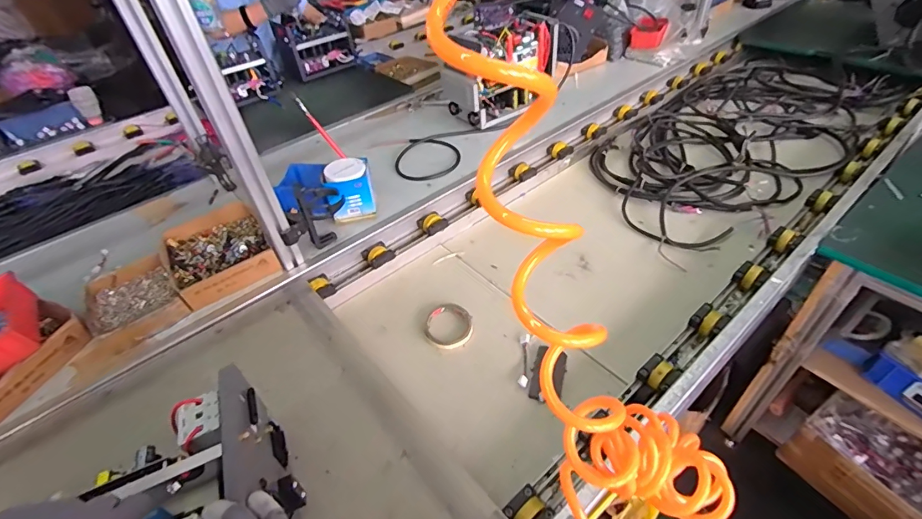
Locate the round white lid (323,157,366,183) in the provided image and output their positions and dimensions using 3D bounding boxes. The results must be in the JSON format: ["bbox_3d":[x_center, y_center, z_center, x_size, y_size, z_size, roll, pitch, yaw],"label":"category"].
[{"bbox_3d":[-0.251,-0.195,0.939,0.085,0.015,0.095,-17,45,-10],"label":"round white lid"}]

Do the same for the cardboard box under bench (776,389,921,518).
[{"bbox_3d":[1.053,0.513,1.046,0.274,0.213,0.388,-27,47,-19],"label":"cardboard box under bench"}]

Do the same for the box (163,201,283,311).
[{"bbox_3d":[-0.492,-0.014,0.897,0.191,0.054,0.240,-29,48,-21],"label":"box"}]

